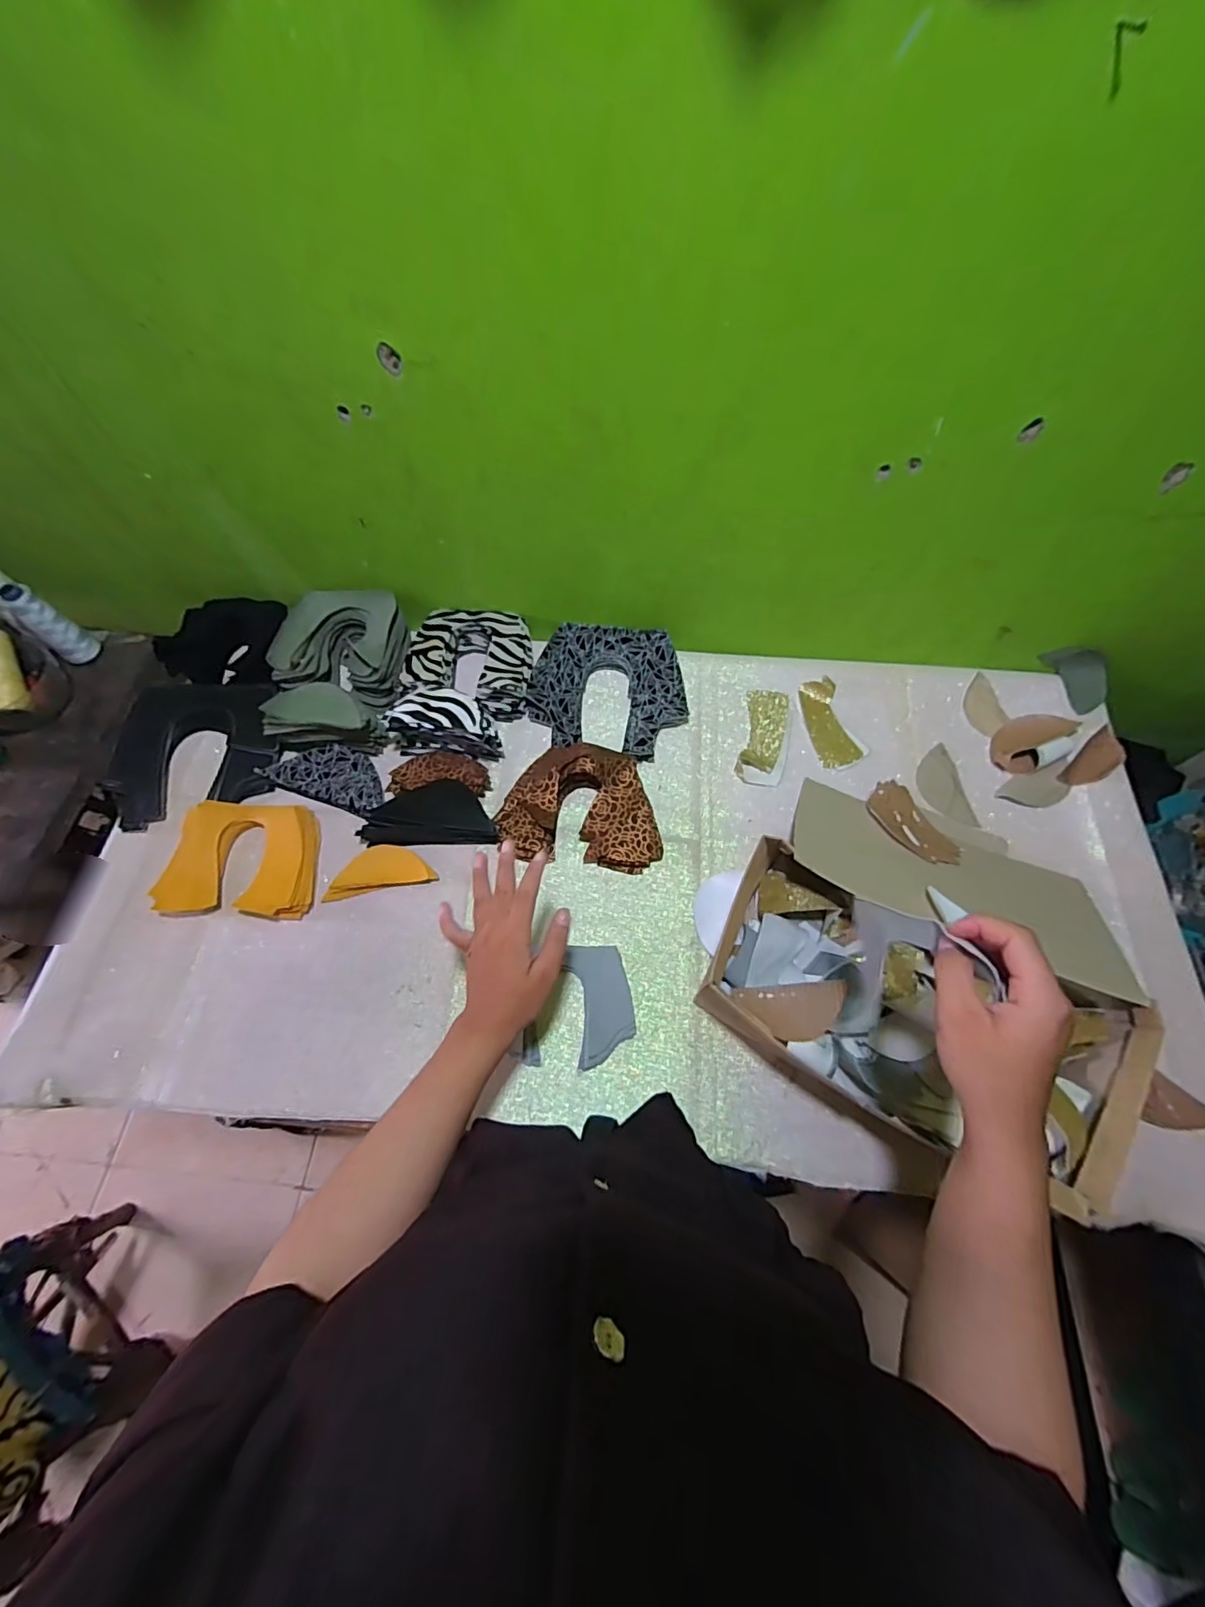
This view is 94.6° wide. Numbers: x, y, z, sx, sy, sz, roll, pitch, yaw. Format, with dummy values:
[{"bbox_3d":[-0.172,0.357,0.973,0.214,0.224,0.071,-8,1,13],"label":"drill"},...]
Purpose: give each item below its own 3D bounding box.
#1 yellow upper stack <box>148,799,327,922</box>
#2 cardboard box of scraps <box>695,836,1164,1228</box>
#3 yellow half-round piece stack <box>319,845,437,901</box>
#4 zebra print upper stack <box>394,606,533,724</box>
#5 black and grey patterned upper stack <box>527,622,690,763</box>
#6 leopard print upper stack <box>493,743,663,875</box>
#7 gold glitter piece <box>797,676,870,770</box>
[{"bbox_3d":[-0.402,0.063,0.620,0.162,0.032,0.124,0,65,-1],"label":"yellow upper stack"},{"bbox_3d":[0.272,0.186,0.520,0.341,0.110,0.182,29,68,12],"label":"cardboard box of scraps"},{"bbox_3d":[-0.249,0.074,0.622,0.120,0.017,0.049,-8,65,-5],"label":"yellow half-round piece stack"},{"bbox_3d":[-0.169,-0.183,0.720,0.158,0.049,0.143,2,65,0],"label":"zebra print upper stack"},{"bbox_3d":[0.009,-0.144,0.715,0.193,0.040,0.182,9,65,3],"label":"black and grey patterned upper stack"},{"bbox_3d":[-0.023,0.003,0.642,0.178,0.047,0.135,4,65,1],"label":"leopard print upper stack"},{"bbox_3d":[0.285,-0.105,0.700,0.059,0.028,0.119,-16,66,-8],"label":"gold glitter piece"}]

